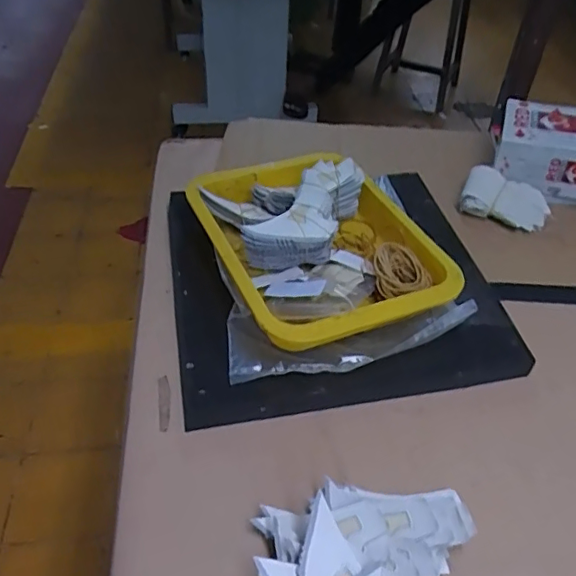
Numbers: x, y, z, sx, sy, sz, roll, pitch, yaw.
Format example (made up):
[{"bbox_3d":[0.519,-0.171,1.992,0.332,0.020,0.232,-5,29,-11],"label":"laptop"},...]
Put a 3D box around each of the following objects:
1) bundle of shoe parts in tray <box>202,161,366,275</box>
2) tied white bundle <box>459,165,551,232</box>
[{"bbox_3d":[0.008,-0.071,0.580,0.156,0.072,0.123,-17,47,-19],"label":"bundle of shoe parts in tray"},{"bbox_3d":[0.257,-0.105,0.669,0.096,0.034,0.060,19,46,17],"label":"tied white bundle"}]

